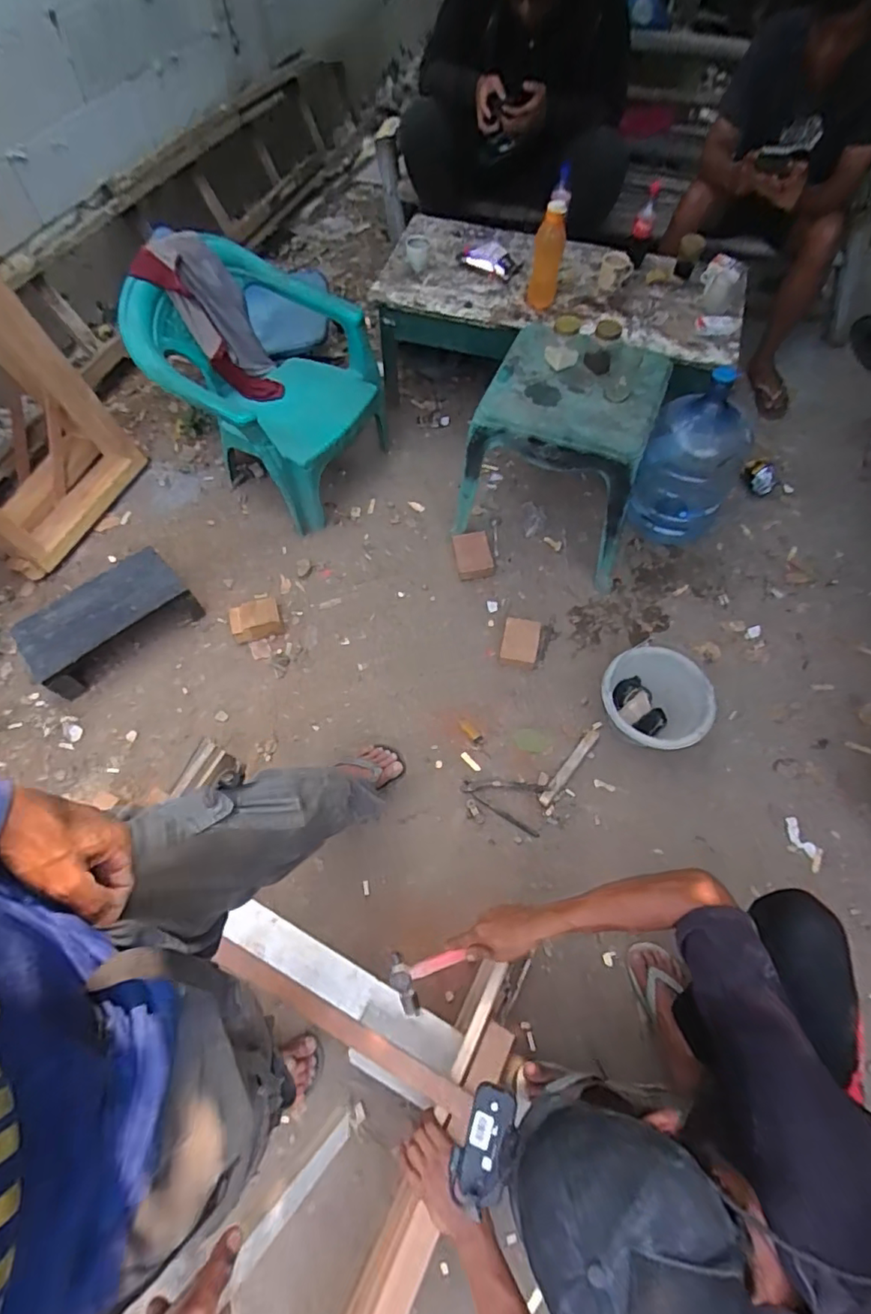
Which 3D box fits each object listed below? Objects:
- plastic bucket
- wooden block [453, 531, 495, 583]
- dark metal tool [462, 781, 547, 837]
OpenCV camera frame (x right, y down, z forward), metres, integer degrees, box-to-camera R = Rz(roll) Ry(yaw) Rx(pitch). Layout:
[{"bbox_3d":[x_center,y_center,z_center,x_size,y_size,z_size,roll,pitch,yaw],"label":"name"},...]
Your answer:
[{"bbox_3d":[0.535,0.104,1.352,0.243,0.176,0.215,35,68,17],"label":"plastic bucket"},{"bbox_3d":[0.109,-0.296,1.618,0.109,0.055,0.140,-9,65,-3],"label":"wooden block"},{"bbox_3d":[0.163,0.348,1.349,0.199,0.014,0.119,15,66,8],"label":"dark metal tool"}]

